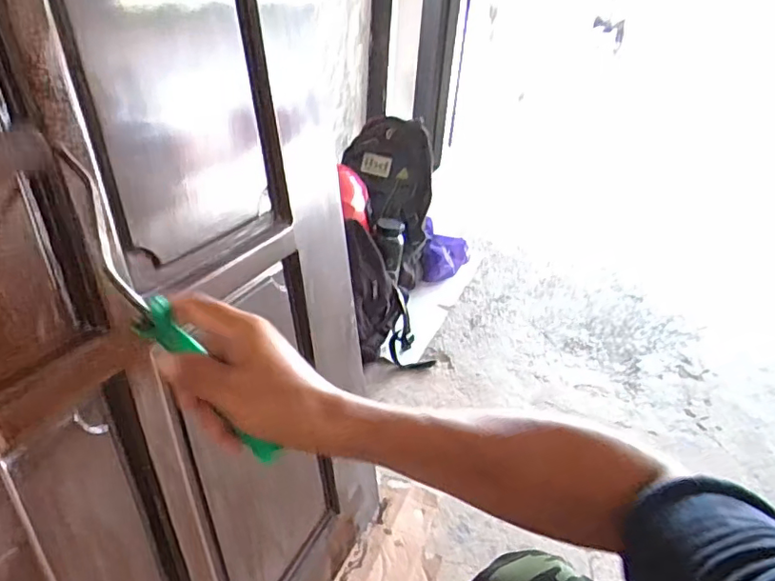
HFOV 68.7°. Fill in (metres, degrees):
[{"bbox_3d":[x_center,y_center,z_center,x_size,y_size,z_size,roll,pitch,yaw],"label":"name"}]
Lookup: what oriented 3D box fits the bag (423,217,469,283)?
[{"bbox_3d":[0.188,-0.123,1.811,0.154,0.151,0.227,6,31,2],"label":"bag"}]

